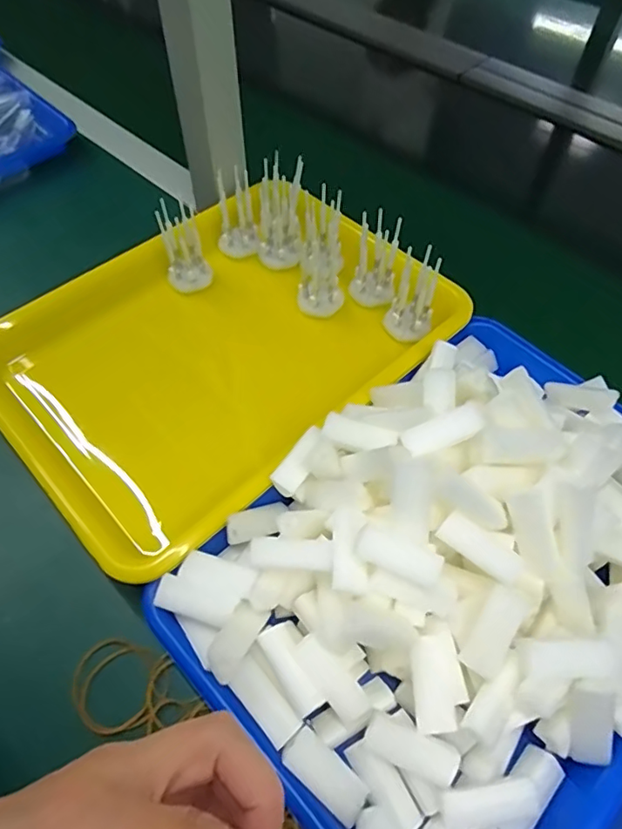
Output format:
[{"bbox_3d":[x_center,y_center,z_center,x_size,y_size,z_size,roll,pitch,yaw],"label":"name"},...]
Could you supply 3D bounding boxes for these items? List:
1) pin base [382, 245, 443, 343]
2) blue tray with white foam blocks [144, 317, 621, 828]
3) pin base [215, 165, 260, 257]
[{"bbox_3d":[0.082,-0.095,0.422,0.035,0.072,0.026,19,37,12],"label":"pin base"},{"bbox_3d":[0.098,0.076,0.307,0.319,0.079,0.234,-38,64,-23],"label":"blue tray with white foam blocks"},{"bbox_3d":[-0.067,-0.178,0.482,0.035,0.071,0.035,-7,19,-6],"label":"pin base"}]

